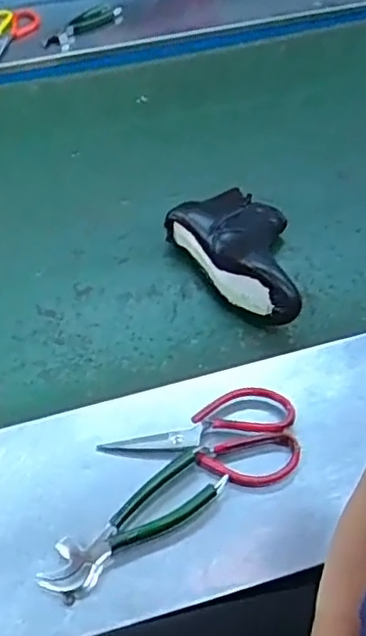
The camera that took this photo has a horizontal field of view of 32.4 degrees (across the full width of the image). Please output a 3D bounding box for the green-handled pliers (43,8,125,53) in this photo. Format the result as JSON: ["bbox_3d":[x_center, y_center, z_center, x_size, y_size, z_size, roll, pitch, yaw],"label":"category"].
[{"bbox_3d":[-0.189,-0.577,1.236,0.054,0.023,0.193,29,56,22],"label":"green-handled pliers"}]

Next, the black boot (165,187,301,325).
[{"bbox_3d":[0.094,-0.086,0.825,0.134,0.075,0.229,-25,54,-20],"label":"black boot"}]

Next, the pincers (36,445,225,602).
[{"bbox_3d":[-0.049,0.196,0.604,0.189,0.017,0.057,-31,57,-23],"label":"pincers"}]

